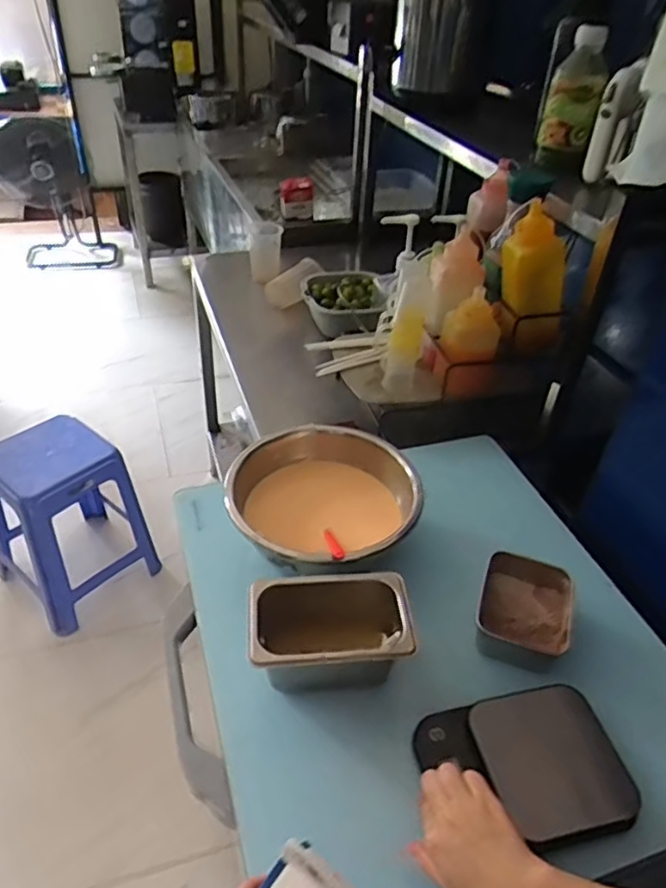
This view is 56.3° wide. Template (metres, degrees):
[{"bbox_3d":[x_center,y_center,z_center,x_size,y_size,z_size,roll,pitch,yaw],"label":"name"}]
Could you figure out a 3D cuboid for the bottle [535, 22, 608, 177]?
[{"bbox_3d":[0.436,-0.623,1.134,0.087,0.240,0.100,13,16,8],"label":"bottle"}]

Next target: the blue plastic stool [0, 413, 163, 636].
[{"bbox_3d":[-0.710,0.194,1.648,0.325,0.392,0.310,28,45,27],"label":"blue plastic stool"}]

